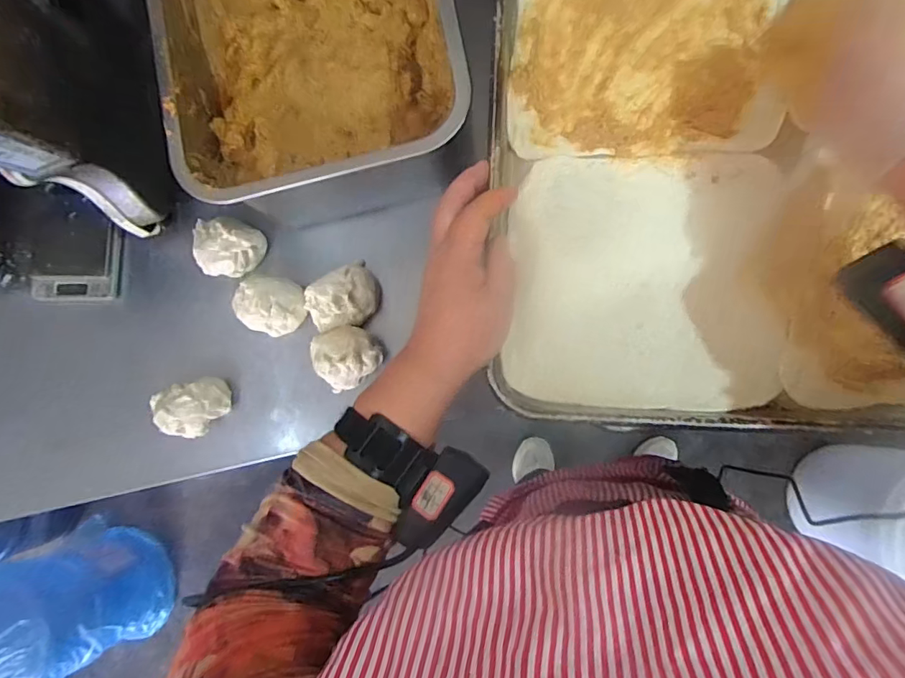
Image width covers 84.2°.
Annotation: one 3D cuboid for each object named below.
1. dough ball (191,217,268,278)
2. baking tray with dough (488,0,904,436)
[{"bbox_3d":[-0.250,-0.100,0.562,0.076,0.047,0.064,11,86,7],"label":"dough ball"},{"bbox_3d":[0.331,-0.140,0.345,0.594,0.027,0.403,1,85,7],"label":"baking tray with dough"}]

